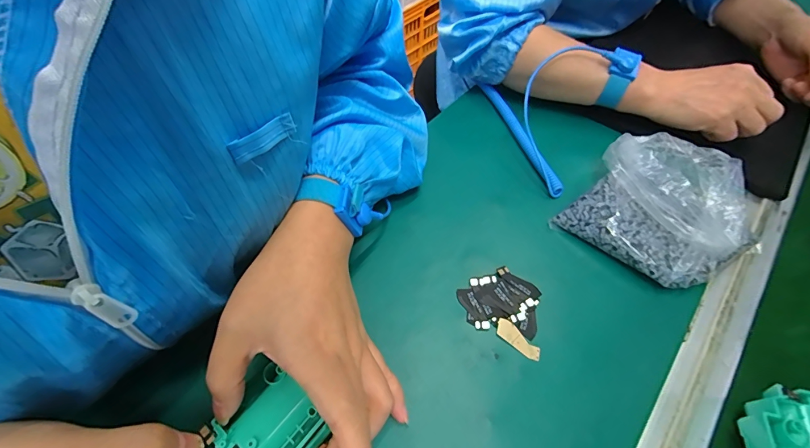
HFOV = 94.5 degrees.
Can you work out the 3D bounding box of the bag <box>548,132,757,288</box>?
[{"bbox_3d":[0.232,-0.020,0.328,0.132,0.061,0.134,38,63,22],"label":"bag"}]

